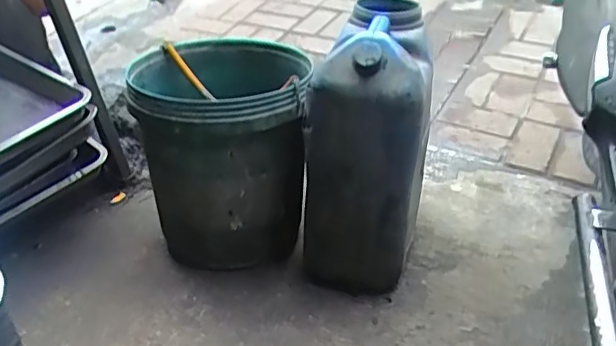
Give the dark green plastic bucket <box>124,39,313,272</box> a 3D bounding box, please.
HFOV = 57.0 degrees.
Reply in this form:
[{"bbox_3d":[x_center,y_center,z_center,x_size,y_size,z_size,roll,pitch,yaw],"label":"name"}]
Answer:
[{"bbox_3d":[-0.133,-0.056,1.006,0.273,0.307,0.328,-4,41,3],"label":"dark green plastic bucket"}]

